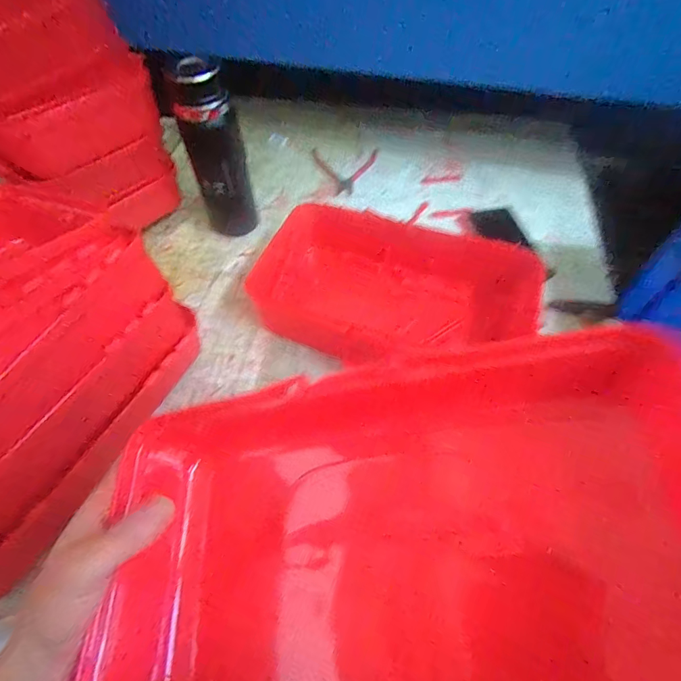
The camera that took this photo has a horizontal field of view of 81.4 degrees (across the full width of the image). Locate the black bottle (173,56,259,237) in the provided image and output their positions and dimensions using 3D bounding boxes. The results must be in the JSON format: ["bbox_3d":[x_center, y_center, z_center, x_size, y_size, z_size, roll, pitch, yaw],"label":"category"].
[{"bbox_3d":[-0.175,-0.255,0.567,0.075,0.234,0.062,-14,57,-8],"label":"black bottle"}]

